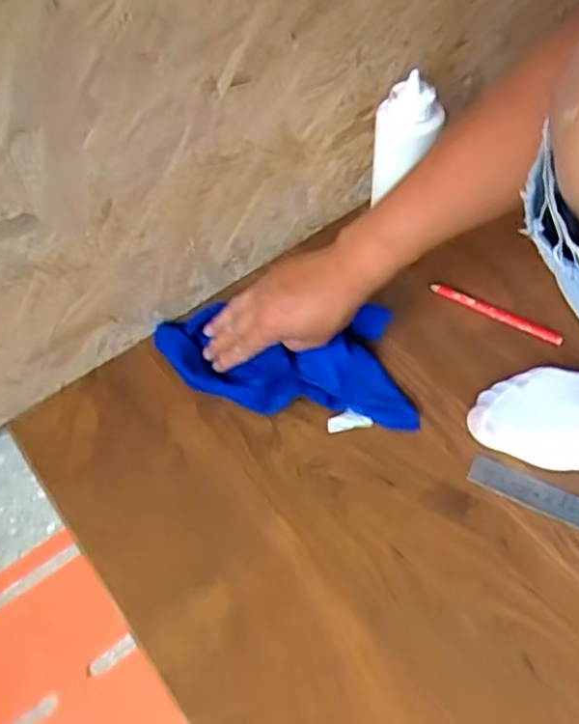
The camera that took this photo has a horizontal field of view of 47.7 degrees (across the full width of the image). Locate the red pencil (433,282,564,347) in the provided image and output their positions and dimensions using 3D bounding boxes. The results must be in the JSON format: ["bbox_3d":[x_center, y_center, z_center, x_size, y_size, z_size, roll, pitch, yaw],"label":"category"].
[{"bbox_3d":[0.210,-0.050,0.673,0.140,0.012,0.009,28,64,20],"label":"red pencil"}]

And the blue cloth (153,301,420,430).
[{"bbox_3d":[-0.004,-0.011,0.629,0.254,0.044,0.109,8,59,8],"label":"blue cloth"}]

